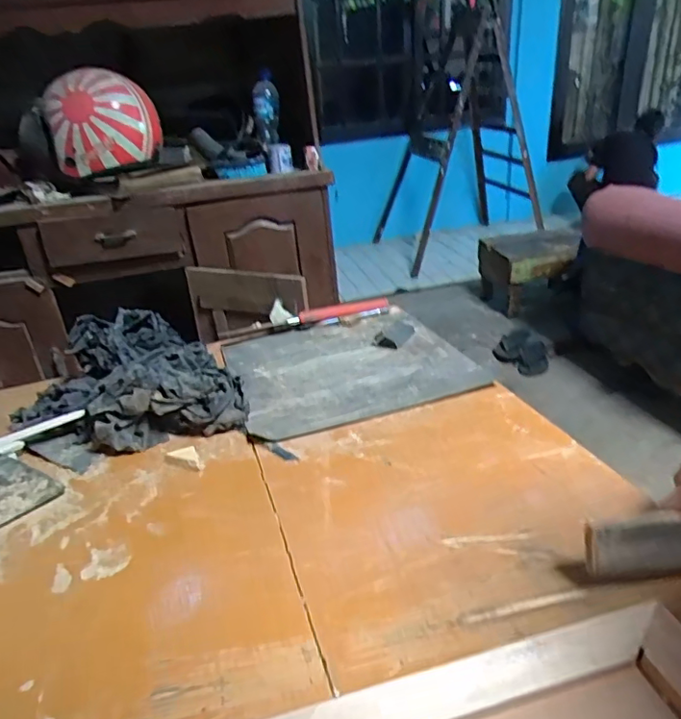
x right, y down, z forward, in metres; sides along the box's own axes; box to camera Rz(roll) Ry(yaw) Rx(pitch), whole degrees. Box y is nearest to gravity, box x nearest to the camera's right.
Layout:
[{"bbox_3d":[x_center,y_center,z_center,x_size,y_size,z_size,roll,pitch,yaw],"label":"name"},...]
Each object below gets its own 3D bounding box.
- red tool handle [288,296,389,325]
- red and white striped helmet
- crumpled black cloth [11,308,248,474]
[{"bbox_3d":[-0.001,-0.065,0.701,0.140,0.015,0.016,-15,29,-18],"label":"red tool handle"},{"bbox_3d":[-0.522,-0.530,1.191,0.226,0.193,0.182,-13,29,-15],"label":"red and white striped helmet"},{"bbox_3d":[-0.214,0.024,0.513,0.163,0.070,0.210,-25,34,-34],"label":"crumpled black cloth"}]

